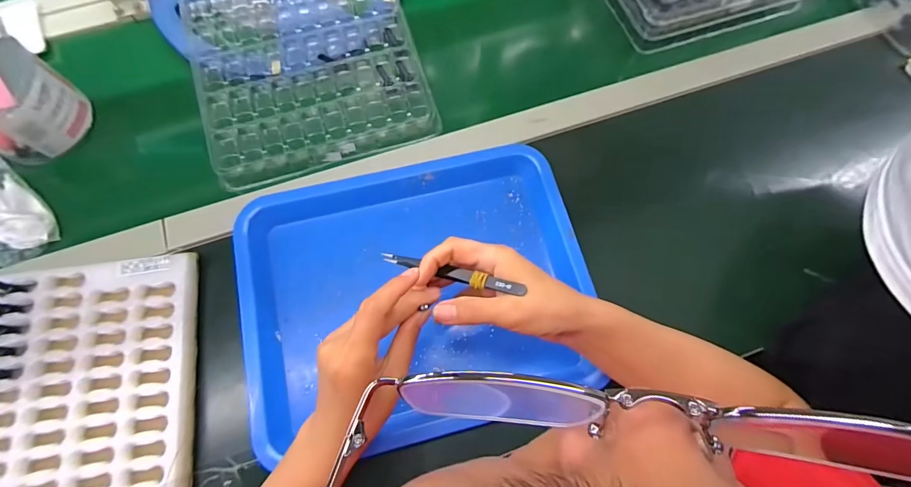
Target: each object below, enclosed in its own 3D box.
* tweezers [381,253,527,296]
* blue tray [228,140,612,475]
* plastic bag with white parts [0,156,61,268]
[{"bbox_3d":[-0.001,0.026,0.330,0.111,0.006,0.011,12,72,24],"label":"tweezers"},{"bbox_3d":[-0.037,0.048,0.411,0.333,0.032,0.272,-12,72,-5],"label":"blue tray"},{"bbox_3d":[-0.498,-0.035,0.445,0.077,0.036,0.123,-42,76,-13],"label":"plastic bag with white parts"}]

